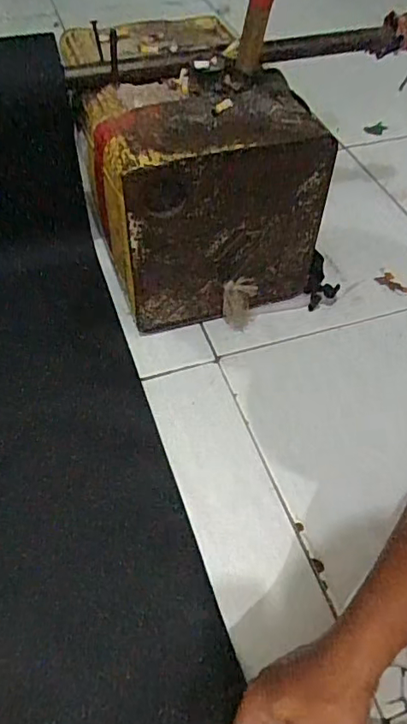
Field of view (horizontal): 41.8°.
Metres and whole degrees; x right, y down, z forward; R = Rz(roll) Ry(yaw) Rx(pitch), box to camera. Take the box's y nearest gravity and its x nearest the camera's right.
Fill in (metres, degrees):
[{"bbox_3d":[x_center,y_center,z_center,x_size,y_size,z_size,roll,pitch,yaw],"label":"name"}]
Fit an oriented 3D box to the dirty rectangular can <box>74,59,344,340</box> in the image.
[{"bbox_3d":[0.003,-0.190,0.665,0.258,0.248,0.169,-13,53,-11],"label":"dirty rectangular can"}]

